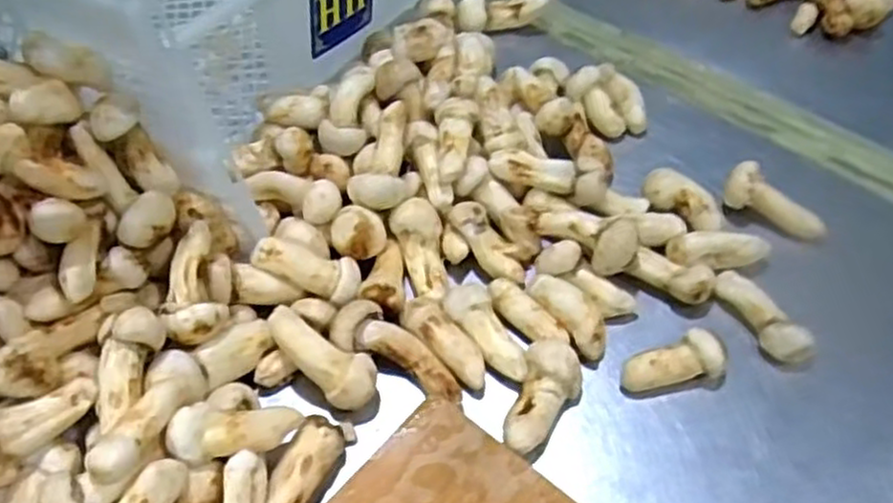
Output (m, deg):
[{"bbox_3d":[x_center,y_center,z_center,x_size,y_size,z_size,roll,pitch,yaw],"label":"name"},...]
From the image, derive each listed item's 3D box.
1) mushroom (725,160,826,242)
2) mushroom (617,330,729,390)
[{"bbox_3d":[0.274,-0.040,0.648,0.087,0.037,0.031,37,64,26],"label":"mushroom"},{"bbox_3d":[0.167,0.087,0.572,0.071,0.032,0.036,-17,55,-9],"label":"mushroom"}]

